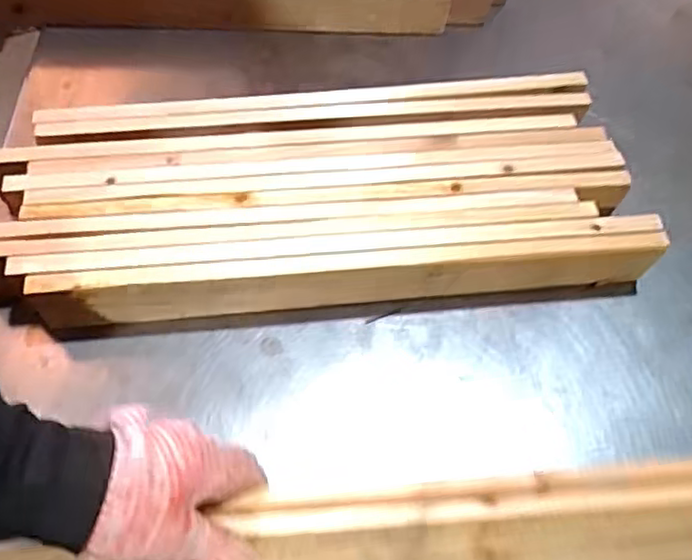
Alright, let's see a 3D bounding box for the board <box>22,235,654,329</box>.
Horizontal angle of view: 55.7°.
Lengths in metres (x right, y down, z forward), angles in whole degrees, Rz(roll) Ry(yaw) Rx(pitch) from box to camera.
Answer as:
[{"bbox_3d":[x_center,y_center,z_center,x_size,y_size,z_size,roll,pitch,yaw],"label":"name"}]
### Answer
[{"bbox_3d":[0.010,0.001,0.513,0.472,0.062,0.015,-4,60,-7],"label":"board"}]

